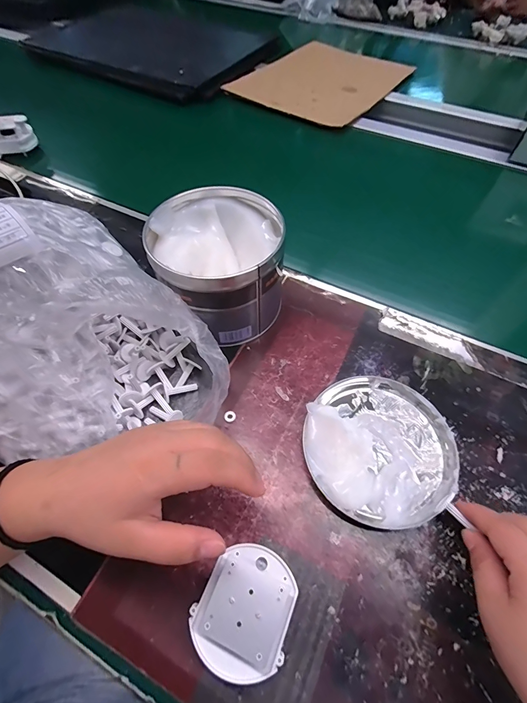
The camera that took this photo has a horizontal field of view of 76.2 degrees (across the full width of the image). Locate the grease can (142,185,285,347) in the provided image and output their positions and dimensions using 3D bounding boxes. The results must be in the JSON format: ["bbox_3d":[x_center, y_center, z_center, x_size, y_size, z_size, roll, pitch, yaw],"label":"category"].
[{"bbox_3d":[-0.042,-0.086,0.349,0.119,0.100,0.125,0,58,0],"label":"grease can"}]

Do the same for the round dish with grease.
[{"bbox_3d":[0.101,0.077,0.291,0.125,0.028,0.128,6,58,4],"label":"round dish with grease"}]

